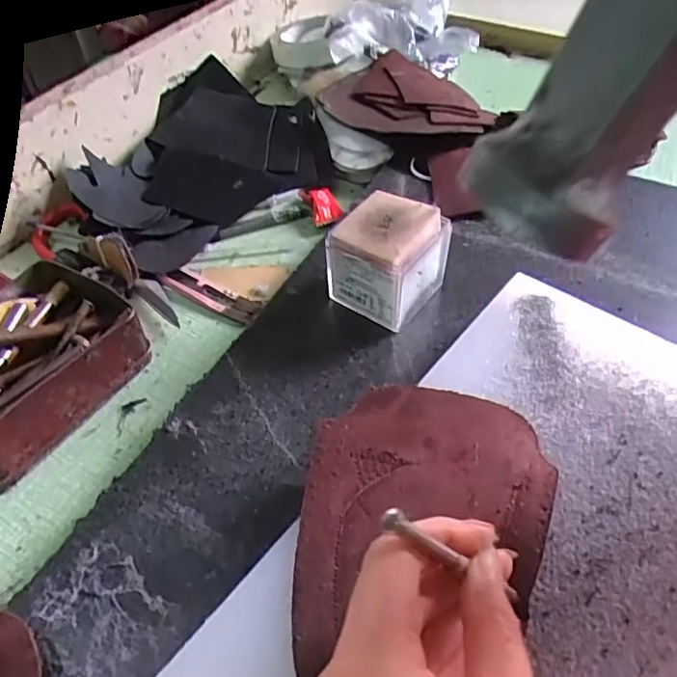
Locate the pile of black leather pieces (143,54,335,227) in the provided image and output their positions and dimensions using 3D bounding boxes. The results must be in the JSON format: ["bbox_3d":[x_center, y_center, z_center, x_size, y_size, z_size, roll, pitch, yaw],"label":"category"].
[{"bbox_3d":[-0.097,-0.174,0.506,0.153,0.042,0.180,-17,51,-13],"label":"pile of black leather pieces"}]

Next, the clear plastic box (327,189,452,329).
[{"bbox_3d":[0.030,-0.047,0.356,0.057,0.060,0.063,31,56,24],"label":"clear plastic box"}]

